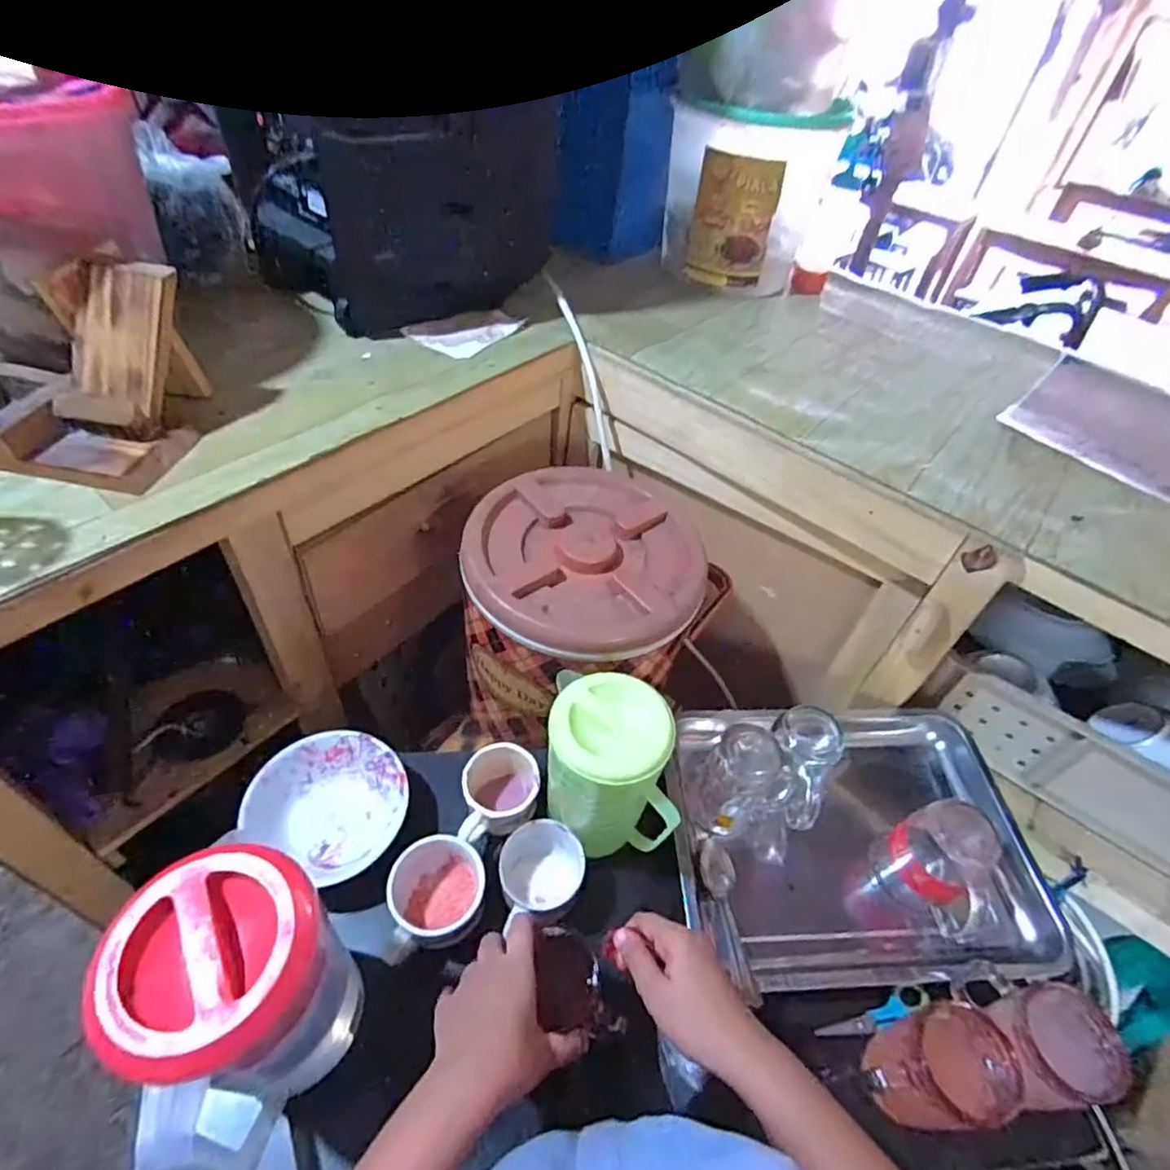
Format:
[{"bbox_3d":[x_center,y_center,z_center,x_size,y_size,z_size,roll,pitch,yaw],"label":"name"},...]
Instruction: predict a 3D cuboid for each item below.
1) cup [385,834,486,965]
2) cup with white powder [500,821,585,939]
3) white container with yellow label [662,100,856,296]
[{"bbox_3d":[-0.139,0.293,0.596,0.083,0.067,0.102,-5,49,-11],"label":"cup"},{"bbox_3d":[-0.044,0.282,0.620,0.079,0.061,0.094,-1,48,-7],"label":"cup with white powder"},{"bbox_3d":[0.250,-0.596,0.967,0.218,0.219,0.183,-21,53,-23],"label":"white container with yellow label"}]

